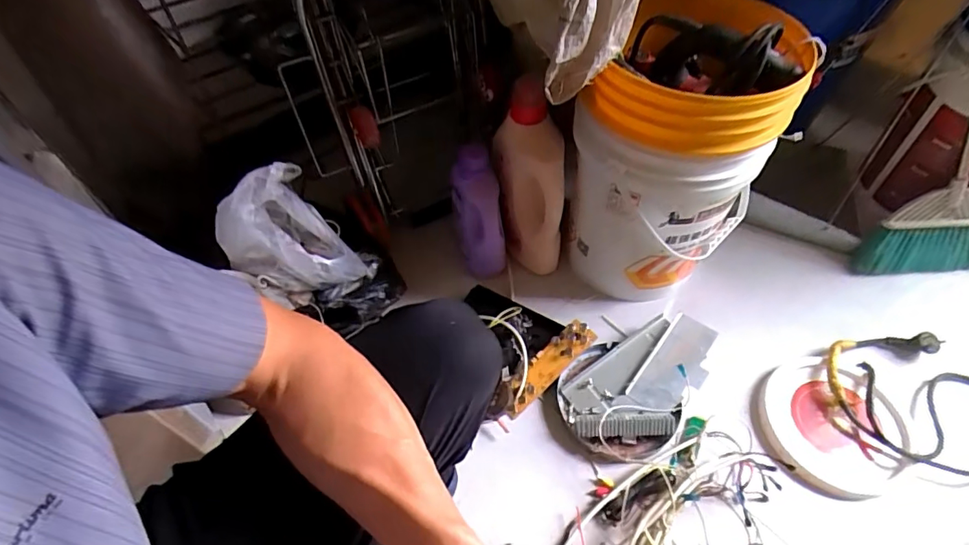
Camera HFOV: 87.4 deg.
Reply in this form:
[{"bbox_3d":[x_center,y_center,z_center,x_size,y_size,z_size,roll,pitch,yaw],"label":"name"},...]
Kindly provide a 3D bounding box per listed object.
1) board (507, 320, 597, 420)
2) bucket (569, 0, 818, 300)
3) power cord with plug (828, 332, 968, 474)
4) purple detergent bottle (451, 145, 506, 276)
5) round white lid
[{"bbox_3d":[0.107,0.166,0.879,0.055,0.016,0.201,38,76,25],"label":"board"},{"bbox_3d":[0.317,-0.193,0.868,0.274,0.448,0.311,36,63,24],"label":"bucket"},{"bbox_3d":[0.724,0.202,0.828,0.277,0.042,0.264,-1,54,1],"label":"power cord with plug"},{"bbox_3d":[-0.012,-0.100,0.970,0.080,0.267,0.112,-8,33,-4],"label":"purple detergent bottle"},{"bbox_3d":[0.559,0.243,0.822,0.210,0.026,0.206,-1,54,1],"label":"round white lid"}]

